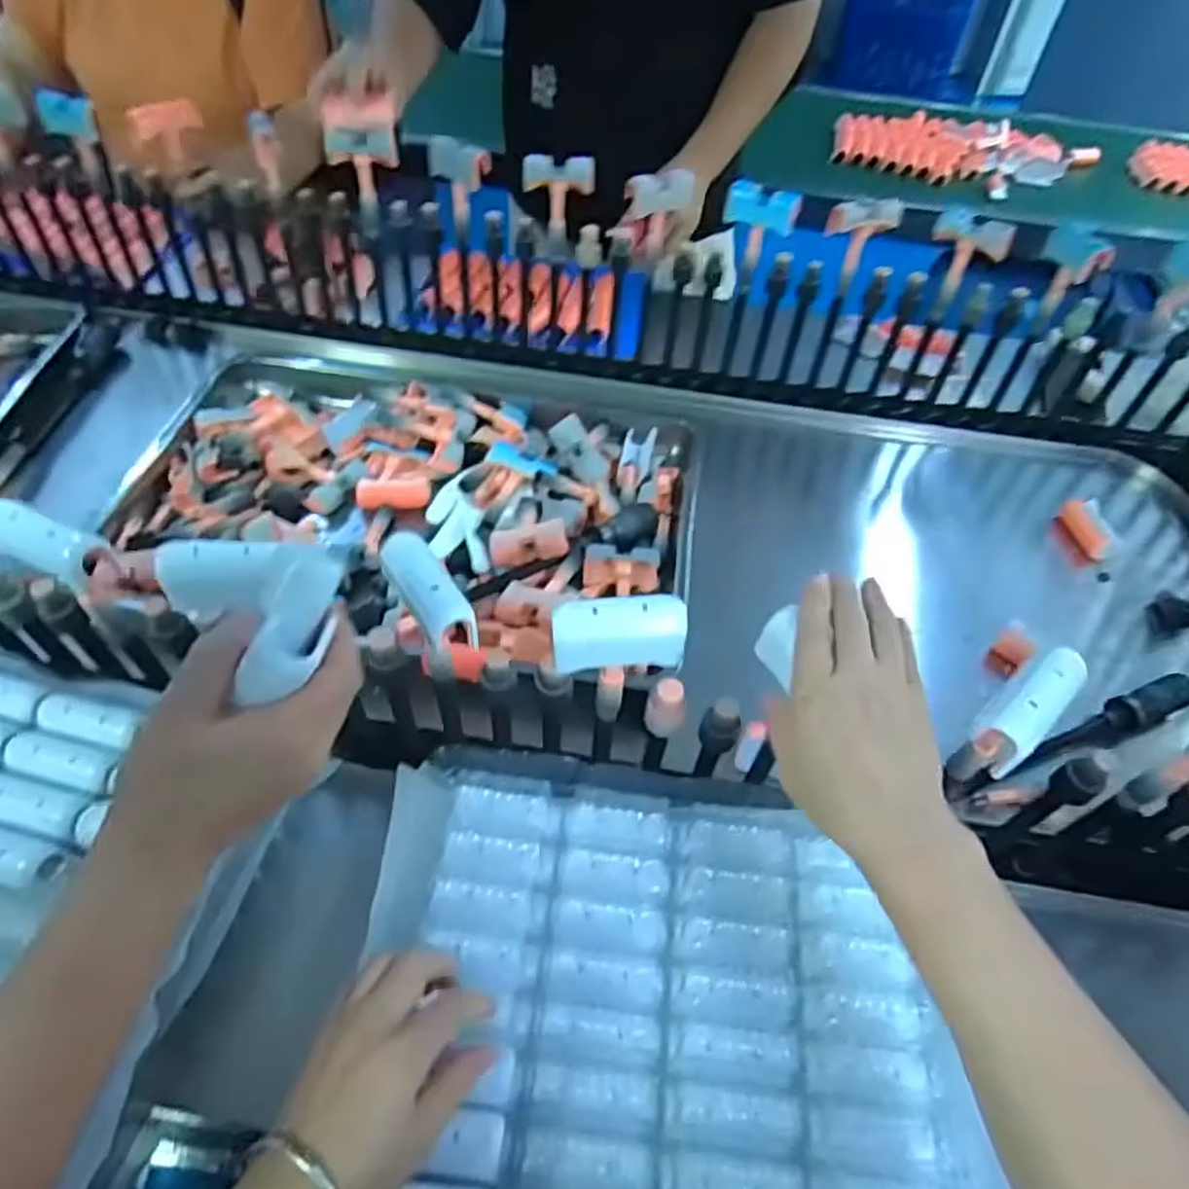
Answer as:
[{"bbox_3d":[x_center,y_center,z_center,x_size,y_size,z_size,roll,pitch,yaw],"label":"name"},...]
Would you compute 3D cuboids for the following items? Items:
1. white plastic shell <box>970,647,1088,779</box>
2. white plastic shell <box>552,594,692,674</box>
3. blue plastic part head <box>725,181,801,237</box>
[{"bbox_3d":[0.233,0.057,0.400,0.081,0.022,0.029,-43,64,-13],"label":"white plastic shell"},{"bbox_3d":[0.014,0.021,0.425,0.074,0.044,0.022,-2,23,-5],"label":"white plastic shell"},{"bbox_3d":[0.178,-0.414,0.795,0.077,0.036,0.026,20,53,12],"label":"blue plastic part head"}]

